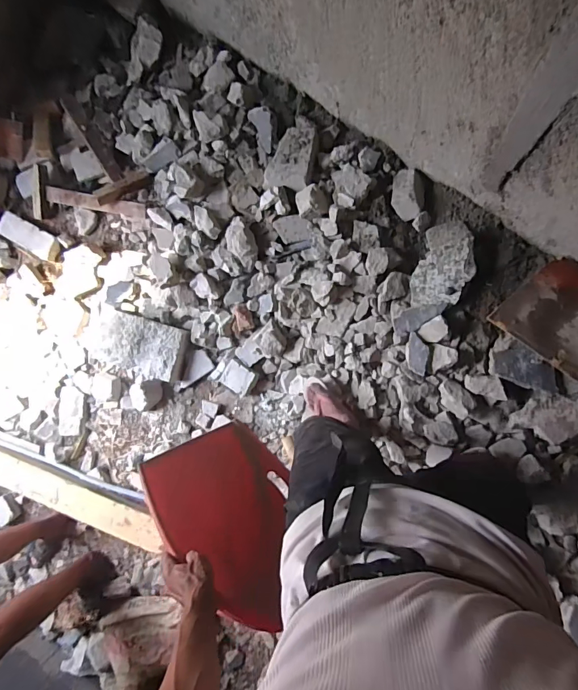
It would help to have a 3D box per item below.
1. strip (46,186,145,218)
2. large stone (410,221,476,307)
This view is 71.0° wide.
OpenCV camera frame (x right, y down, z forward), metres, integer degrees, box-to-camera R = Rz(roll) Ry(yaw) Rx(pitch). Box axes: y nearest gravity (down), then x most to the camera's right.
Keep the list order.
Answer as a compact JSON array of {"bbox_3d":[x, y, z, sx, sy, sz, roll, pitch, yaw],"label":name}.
[{"bbox_3d":[-0.765,-0.562,1.606,0.413,0.020,0.058,12,110,5],"label":"strip"},{"bbox_3d":[0.522,-0.273,1.349,0.181,0.080,0.309,13,89,9],"label":"large stone"}]

